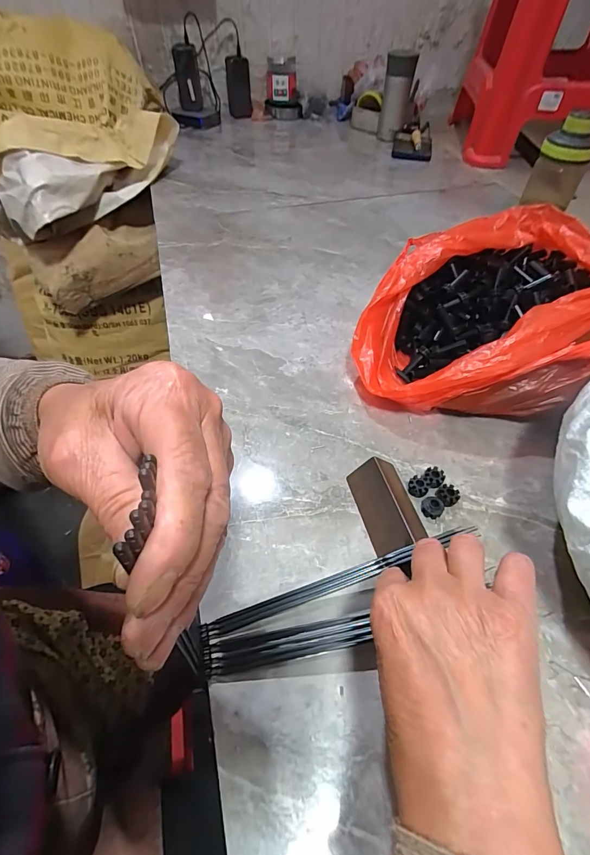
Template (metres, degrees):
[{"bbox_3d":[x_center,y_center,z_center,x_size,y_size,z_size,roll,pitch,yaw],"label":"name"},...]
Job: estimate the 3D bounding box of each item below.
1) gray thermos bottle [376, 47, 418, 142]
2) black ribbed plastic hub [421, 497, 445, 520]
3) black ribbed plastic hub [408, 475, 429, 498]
[{"bbox_3d":[0.254,-0.828,0.985,0.073,0.177,0.061,10,51,7],"label":"gray thermos bottle"},{"bbox_3d":[0.126,0.073,0.357,0.019,0.009,0.019,0,51,0],"label":"black ribbed plastic hub"},{"bbox_3d":[0.118,0.056,0.370,0.018,0.013,0.018,0,51,0],"label":"black ribbed plastic hub"}]

